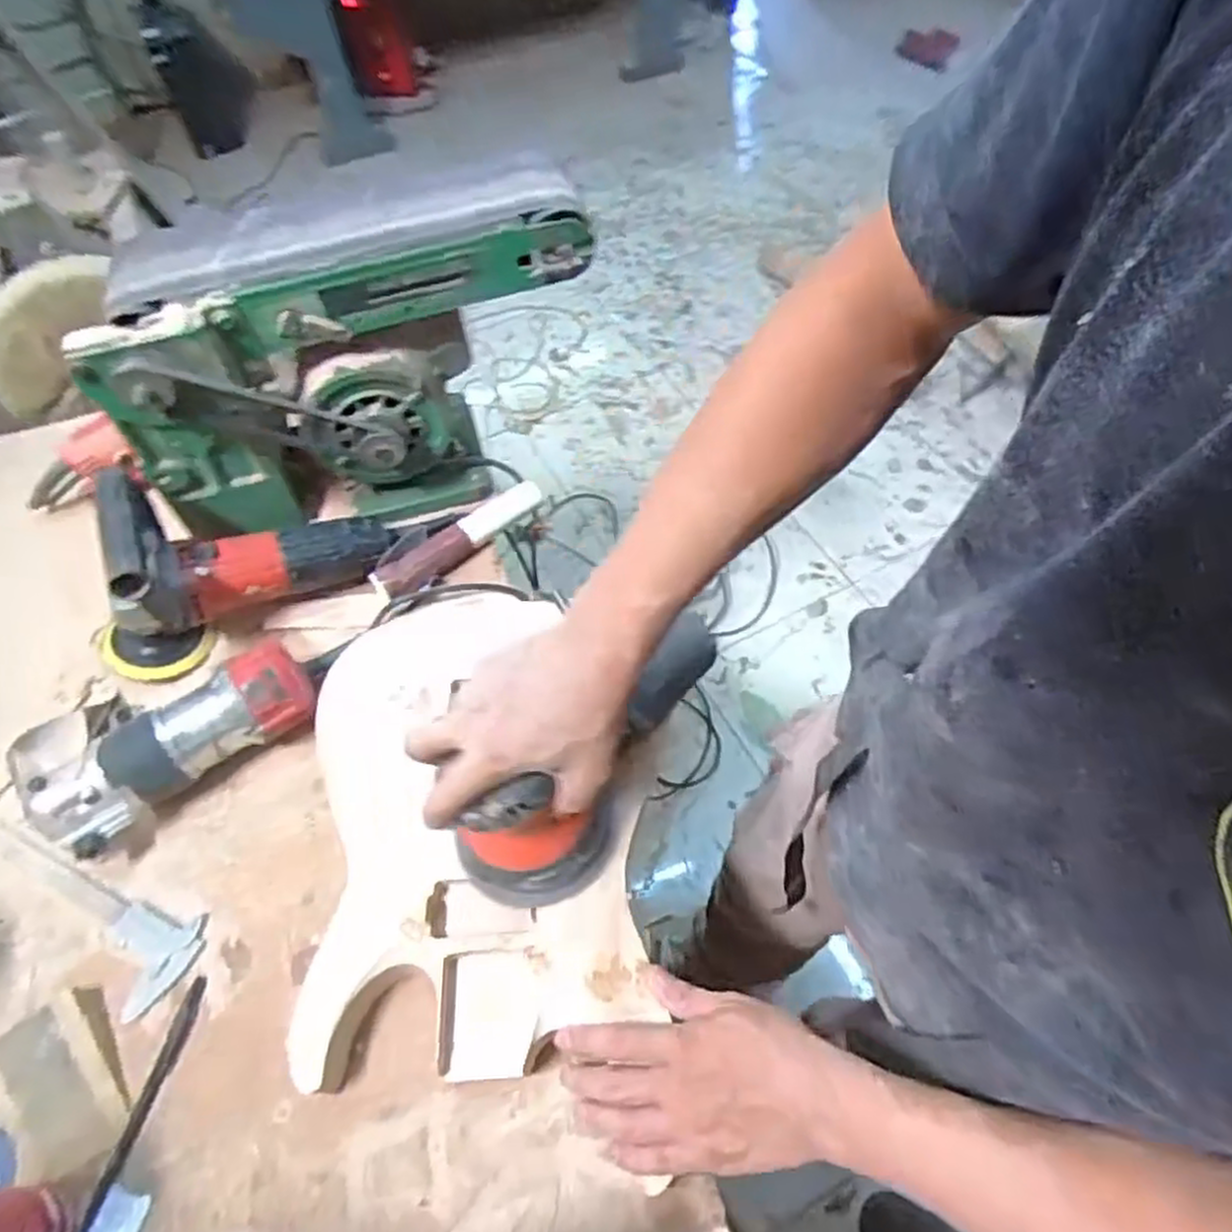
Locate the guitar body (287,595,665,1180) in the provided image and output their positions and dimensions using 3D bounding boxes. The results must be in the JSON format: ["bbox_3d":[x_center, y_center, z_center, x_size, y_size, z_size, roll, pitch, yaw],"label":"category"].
[{"bbox_3d":[-0.107,0.146,0.630,0.268,0.043,0.382,-7,57,-2],"label":"guitar body"}]

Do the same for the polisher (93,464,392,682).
[{"bbox_3d":[-0.361,-0.052,0.714,0.281,0.173,0.094,-33,61,-18],"label":"polisher"}]

